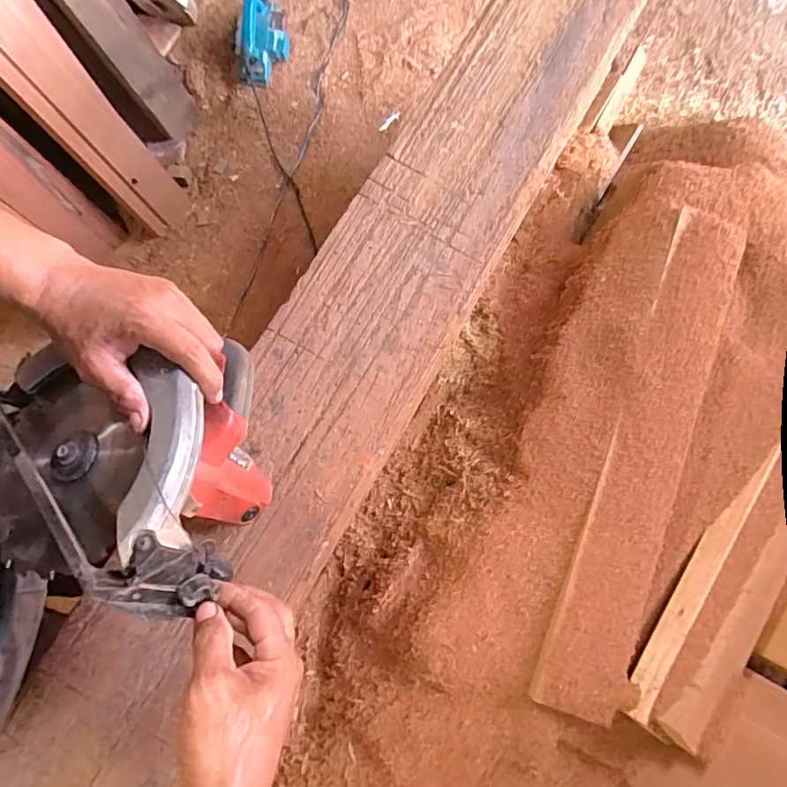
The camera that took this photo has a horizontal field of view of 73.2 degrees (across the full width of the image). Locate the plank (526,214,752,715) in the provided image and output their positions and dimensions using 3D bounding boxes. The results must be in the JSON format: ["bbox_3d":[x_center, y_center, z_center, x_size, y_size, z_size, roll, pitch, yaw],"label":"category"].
[{"bbox_3d":[0.343,0.072,0.710,0.114,0.022,0.700,21,81,4],"label":"plank"}]

